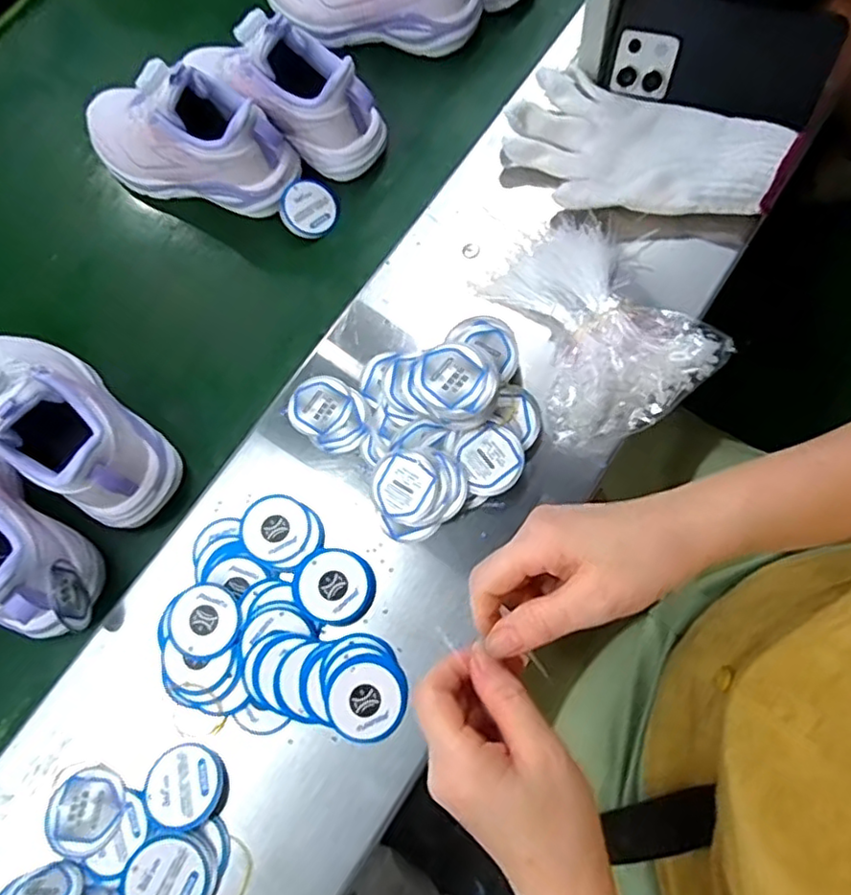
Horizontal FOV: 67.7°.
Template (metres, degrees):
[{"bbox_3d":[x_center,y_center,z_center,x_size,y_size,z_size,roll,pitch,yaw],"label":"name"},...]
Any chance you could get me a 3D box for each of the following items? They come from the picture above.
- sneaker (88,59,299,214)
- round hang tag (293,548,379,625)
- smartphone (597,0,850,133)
[{"bbox_3d":[-0.217,-0.273,0.539,0.208,0.092,0.077,21,80,3],"label":"sneaker"},{"bbox_3d":[-0.062,0.092,0.427,0.053,0.007,0.048,34,81,5],"label":"round hang tag"},{"bbox_3d":[0.231,-0.309,0.502,0.168,0.075,0.012,15,54,9],"label":"smartphone"}]

